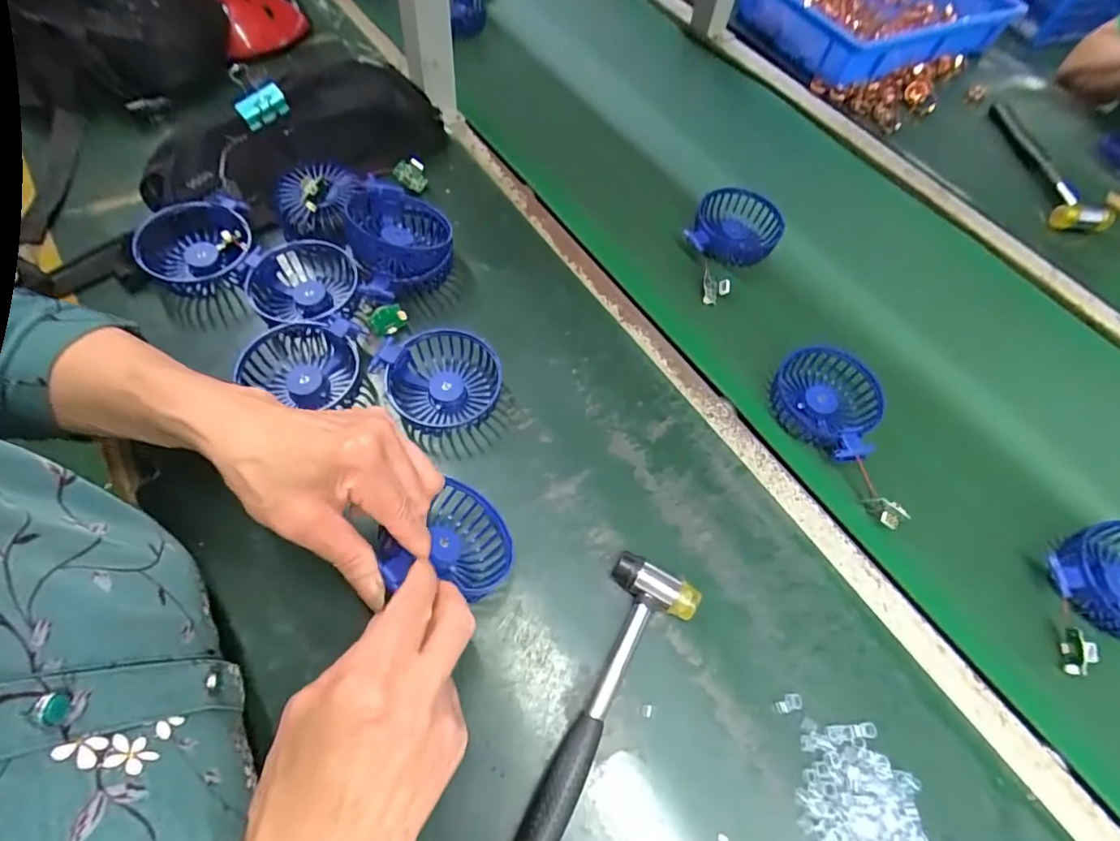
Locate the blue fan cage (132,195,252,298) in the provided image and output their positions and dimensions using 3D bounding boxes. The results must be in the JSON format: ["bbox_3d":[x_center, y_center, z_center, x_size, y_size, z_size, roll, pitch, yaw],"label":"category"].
[{"bbox_3d":[-0.324,-0.151,0.489,0.096,0.052,0.089,-16,64,-14],"label":"blue fan cage"}]

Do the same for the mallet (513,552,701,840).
[{"bbox_3d":[0.021,0.201,0.325,0.055,0.023,0.234,24,63,10],"label":"mallet"}]

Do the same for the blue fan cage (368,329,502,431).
[{"bbox_3d":[-0.095,-0.034,0.433,0.090,0.038,0.079,-24,65,-15],"label":"blue fan cage"}]

